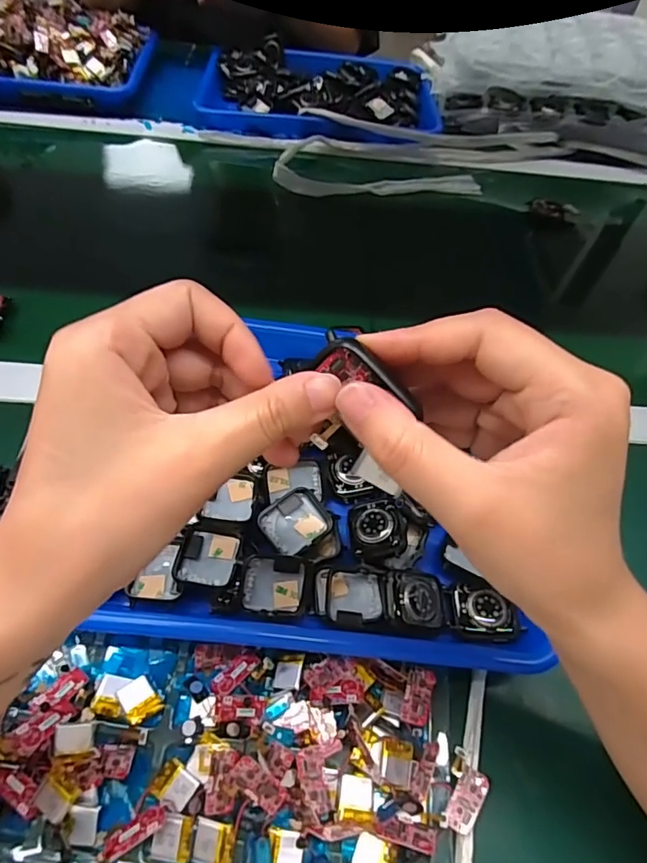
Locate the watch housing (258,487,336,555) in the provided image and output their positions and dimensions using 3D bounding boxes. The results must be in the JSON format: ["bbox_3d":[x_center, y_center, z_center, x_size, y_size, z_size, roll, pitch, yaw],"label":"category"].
[{"bbox_3d":[-0.017,0.057,0.327,0.041,0.010,0.036,-36,65,-27],"label":"watch housing"}]

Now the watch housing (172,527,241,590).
[{"bbox_3d":[-0.068,0.077,0.310,0.035,0.017,0.034,9,54,0],"label":"watch housing"}]

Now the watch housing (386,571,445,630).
[{"bbox_3d":[0.055,0.102,0.305,0.041,0.008,0.035,19,60,-22],"label":"watch housing"}]

